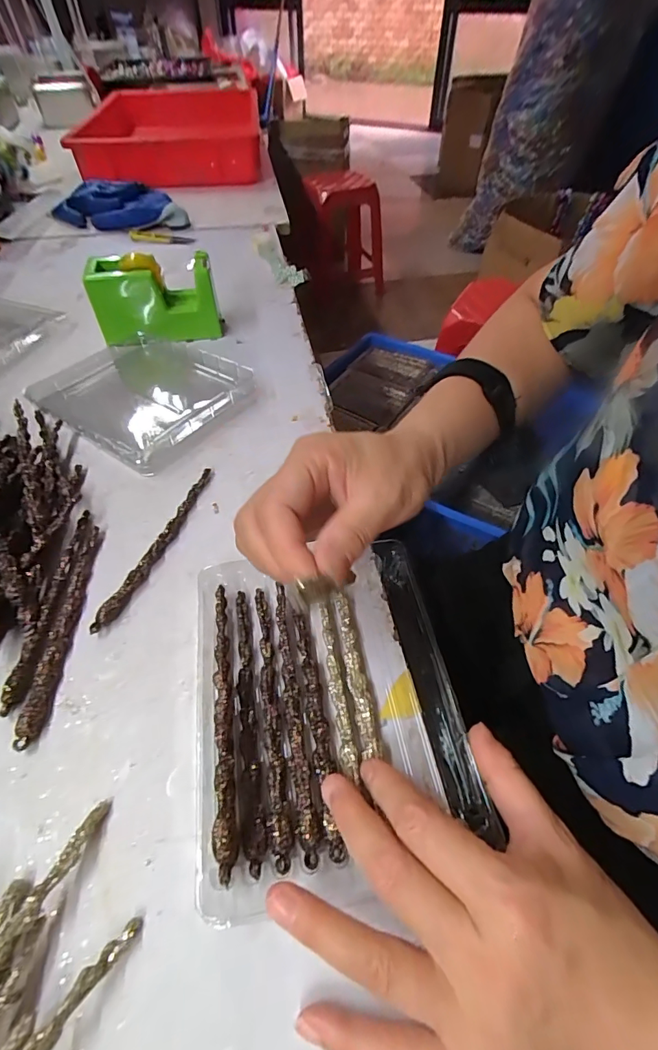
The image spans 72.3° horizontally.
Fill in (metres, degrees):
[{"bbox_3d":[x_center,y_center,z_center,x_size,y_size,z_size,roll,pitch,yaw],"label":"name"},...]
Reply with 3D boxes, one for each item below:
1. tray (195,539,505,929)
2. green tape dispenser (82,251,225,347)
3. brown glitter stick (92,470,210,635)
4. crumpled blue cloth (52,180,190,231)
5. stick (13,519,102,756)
[{"bbox_3d":[-0.002,0.092,0.258,0.147,0.031,0.181,-8,52,-7],"label":"tray"},{"bbox_3d":[-0.192,-0.253,0.503,0.132,0.079,0.049,-10,52,-8],"label":"green tape dispenser"},{"bbox_3d":[-0.124,0.012,0.334,0.011,0.010,0.152,15,53,11],"label":"brown glitter stick"},{"bbox_3d":[-0.343,-0.526,0.746,0.226,0.042,0.106,13,51,10],"label":"crumpled blue cloth"},{"bbox_3d":[-0.173,0.062,0.292,0.012,0.011,0.151,-3,52,-3],"label":"stick"}]

